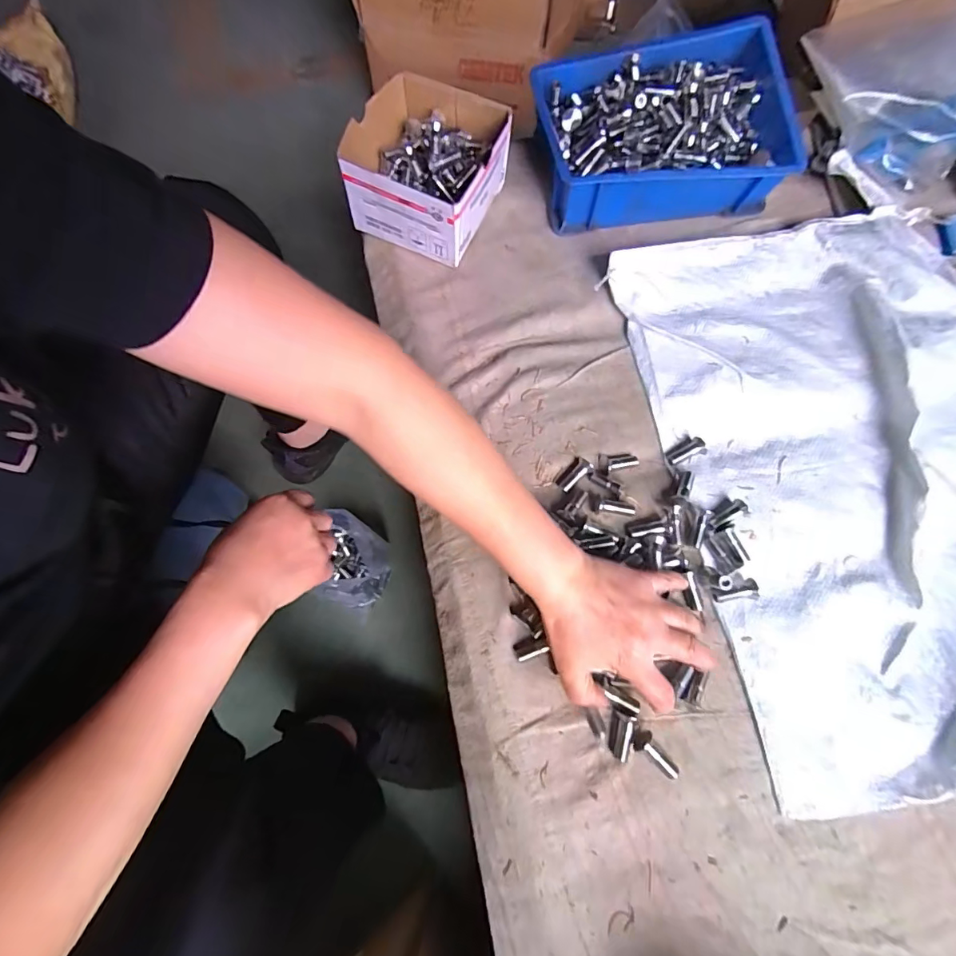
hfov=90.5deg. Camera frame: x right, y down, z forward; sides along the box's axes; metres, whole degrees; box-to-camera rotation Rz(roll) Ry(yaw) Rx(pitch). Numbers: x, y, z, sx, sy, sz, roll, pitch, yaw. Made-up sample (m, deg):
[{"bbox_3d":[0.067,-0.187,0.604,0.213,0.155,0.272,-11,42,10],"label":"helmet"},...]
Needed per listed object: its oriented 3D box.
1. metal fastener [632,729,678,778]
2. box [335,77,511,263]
[{"bbox_3d":[0.141,0.216,0.369,0.039,0.011,0.017,39,76,12],"label":"metal fastener"},{"bbox_3d":[-0.057,-0.331,0.505,0.145,0.076,0.145,24,73,7],"label":"box"}]

